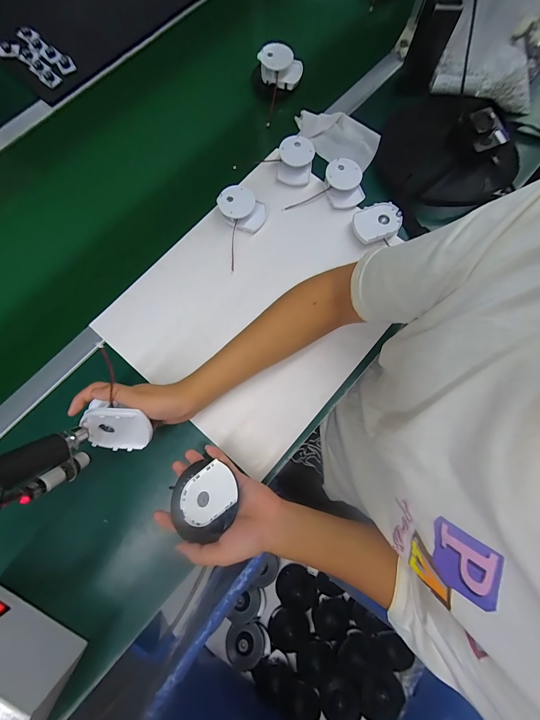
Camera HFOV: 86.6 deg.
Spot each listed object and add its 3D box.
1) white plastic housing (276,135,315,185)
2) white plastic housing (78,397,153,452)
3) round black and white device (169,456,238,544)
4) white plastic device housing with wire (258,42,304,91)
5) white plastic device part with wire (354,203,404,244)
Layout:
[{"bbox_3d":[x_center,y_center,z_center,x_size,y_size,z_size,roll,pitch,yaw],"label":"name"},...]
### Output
[{"bbox_3d":[0.048,-0.363,0.520,0.062,0.035,0.072,3,78,-1],"label":"white plastic housing"},{"bbox_3d":[-0.189,0.077,0.356,0.079,0.061,0.037,1,36,-10],"label":"white plastic housing"},{"bbox_3d":[-0.080,0.180,0.372,0.088,0.032,0.089,-43,57,-6],"label":"round black and white device"},{"bbox_3d":[0.021,-0.575,0.560,0.084,0.037,0.060,3,78,0],"label":"white plastic device housing with wire"},{"bbox_3d":[0.186,-0.236,0.499,0.078,0.030,0.061,-11,79,-3],"label":"white plastic device part with wire"}]

